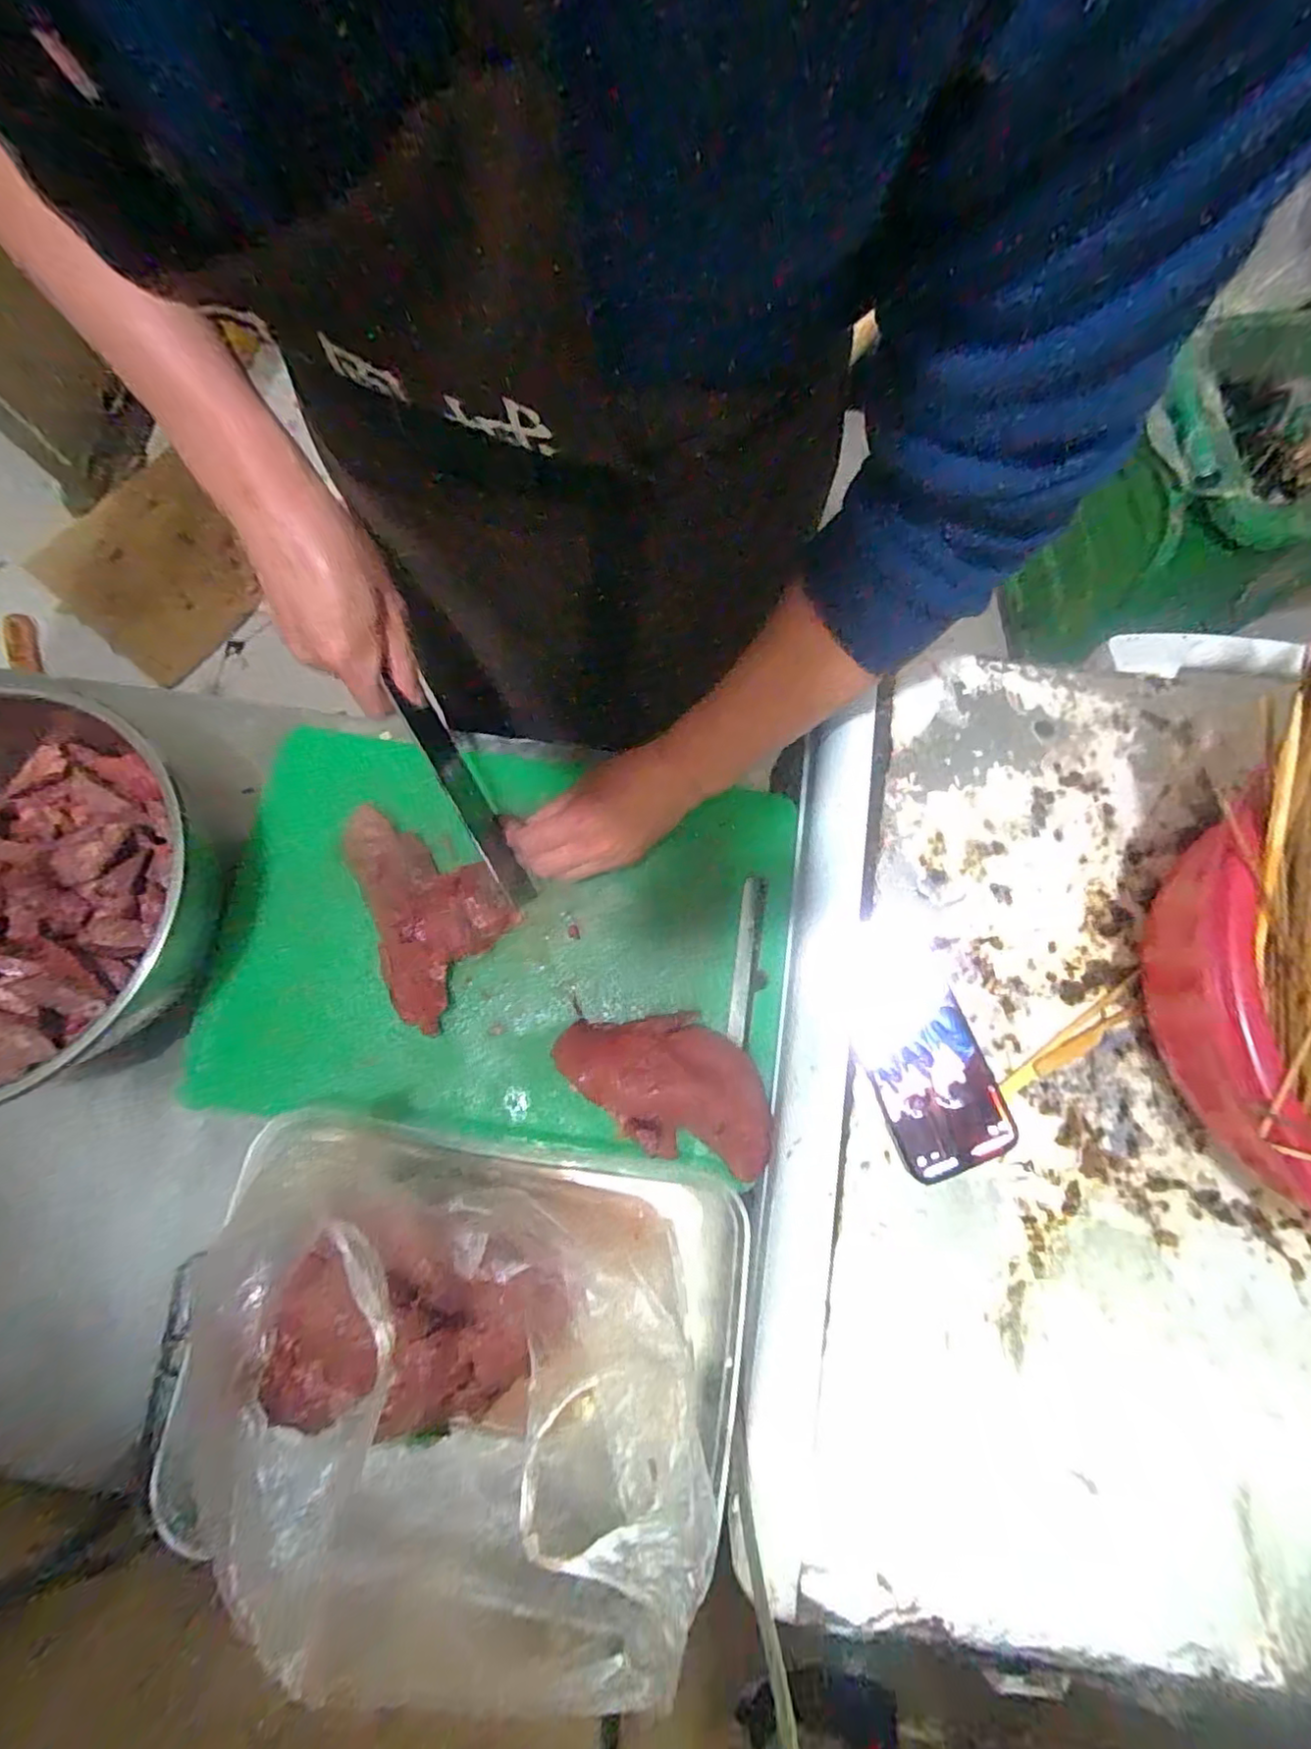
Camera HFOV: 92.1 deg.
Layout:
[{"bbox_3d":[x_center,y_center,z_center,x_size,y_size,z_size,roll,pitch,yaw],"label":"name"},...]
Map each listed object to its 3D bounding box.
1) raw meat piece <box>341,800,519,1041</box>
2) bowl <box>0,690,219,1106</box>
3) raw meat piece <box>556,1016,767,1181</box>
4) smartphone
[{"bbox_3d":[-0.181,0.020,0.513,0.115,0.045,0.195,-21,78,-6],"label":"raw meat piece"},{"bbox_3d":[-0.497,0.011,0.481,0.330,0.102,0.298,36,78,7],"label":"bowl"},{"bbox_3d":[0.013,0.156,0.479,0.170,0.058,0.099,39,79,7],"label":"raw meat piece"},{"bbox_3d":[0.180,0.117,0.439,0.078,0.016,0.164,-17,77,-5],"label":"smartphone"}]

